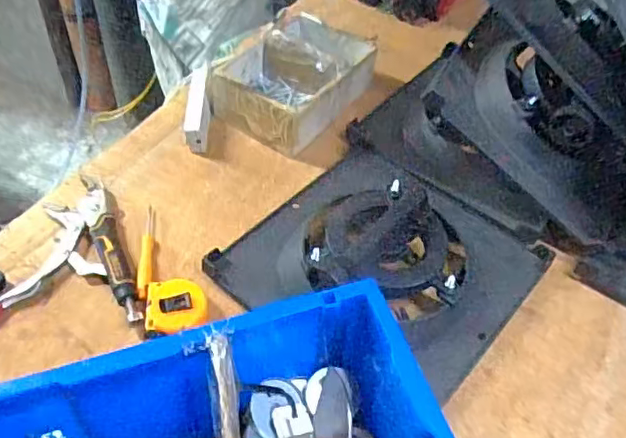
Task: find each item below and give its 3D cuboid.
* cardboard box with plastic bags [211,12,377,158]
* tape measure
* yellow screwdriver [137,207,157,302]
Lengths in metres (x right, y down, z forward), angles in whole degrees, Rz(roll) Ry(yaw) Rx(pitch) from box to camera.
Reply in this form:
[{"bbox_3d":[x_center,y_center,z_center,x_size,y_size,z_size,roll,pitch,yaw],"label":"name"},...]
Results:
[{"bbox_3d":[-0.022,-0.202,0.861,0.176,0.090,0.237,31,54,20],"label":"cardboard box with plastic bags"},{"bbox_3d":[-0.149,0.097,0.632,0.065,0.033,0.067,3,50,-3],"label":"tape measure"},{"bbox_3d":[-0.197,0.035,0.689,0.017,0.018,0.139,-4,50,-8],"label":"yellow screwdriver"}]

